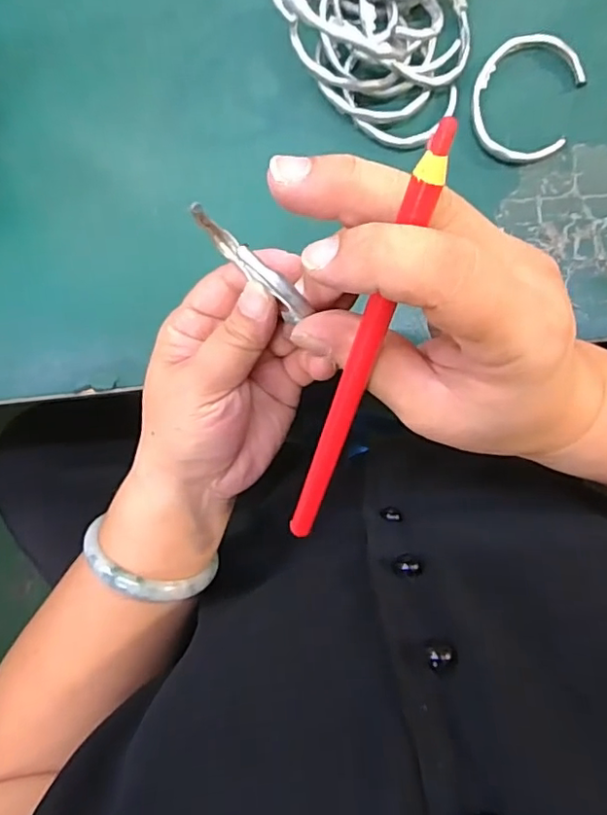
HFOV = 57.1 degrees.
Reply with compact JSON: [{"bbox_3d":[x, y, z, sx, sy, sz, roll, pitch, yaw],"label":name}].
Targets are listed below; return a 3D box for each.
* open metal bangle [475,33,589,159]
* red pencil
[{"bbox_3d":[0.119,-0.166,0.299,0.052,0.004,0.067,17,92,8],"label":"open metal bangle"},{"bbox_3d":[0.016,-0.008,0.186,0.009,0.005,0.165,24,131,8],"label":"red pencil"}]

